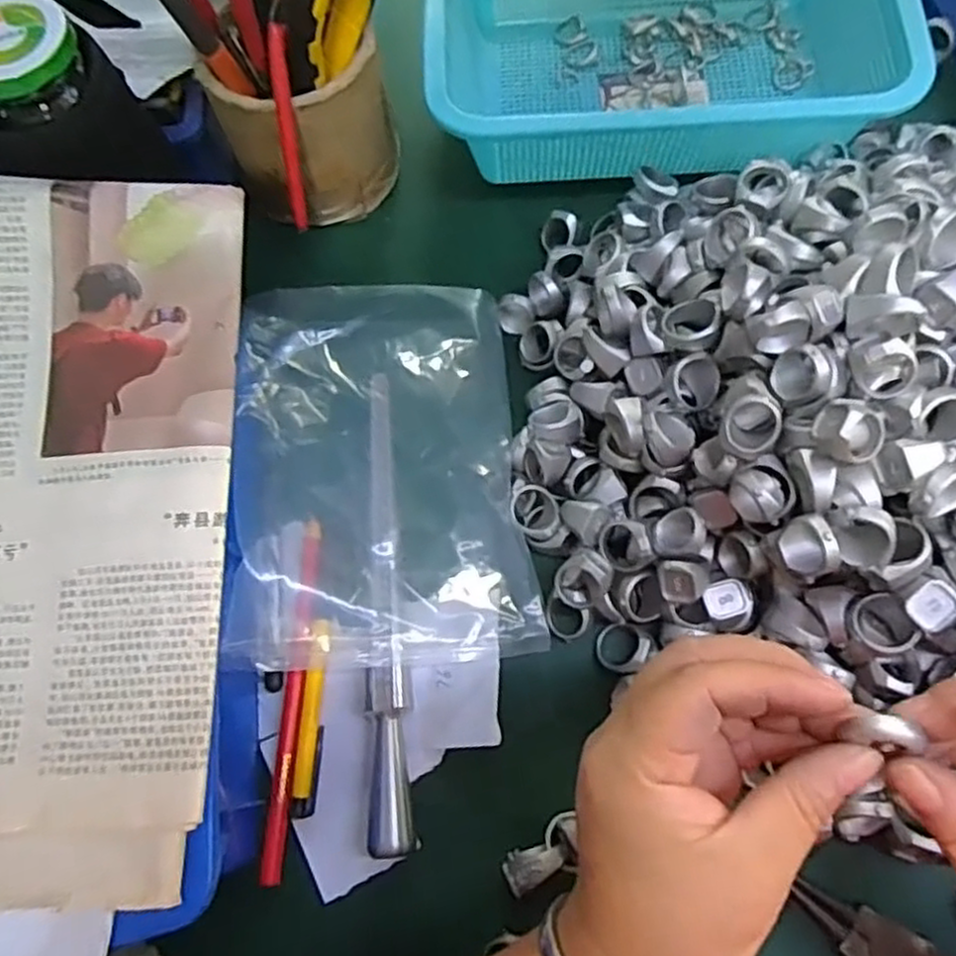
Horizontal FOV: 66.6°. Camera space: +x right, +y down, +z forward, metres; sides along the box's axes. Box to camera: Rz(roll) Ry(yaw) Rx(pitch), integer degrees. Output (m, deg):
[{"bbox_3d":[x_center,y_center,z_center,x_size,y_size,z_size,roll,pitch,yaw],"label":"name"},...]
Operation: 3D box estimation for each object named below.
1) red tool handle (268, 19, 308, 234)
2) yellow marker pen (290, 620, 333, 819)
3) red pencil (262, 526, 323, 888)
[{"bbox_3d":[-0.099,-0.180,0.381,0.009,0.099,0.009,4,43,1],"label":"red tool handle"},{"bbox_3d":[-0.079,0.113,0.346,0.011,0.007,0.087,0,70,6],"label":"yellow marker pen"},{"bbox_3d":[-0.088,0.100,0.346,0.010,0.009,0.164,2,70,6],"label":"red pencil"}]

